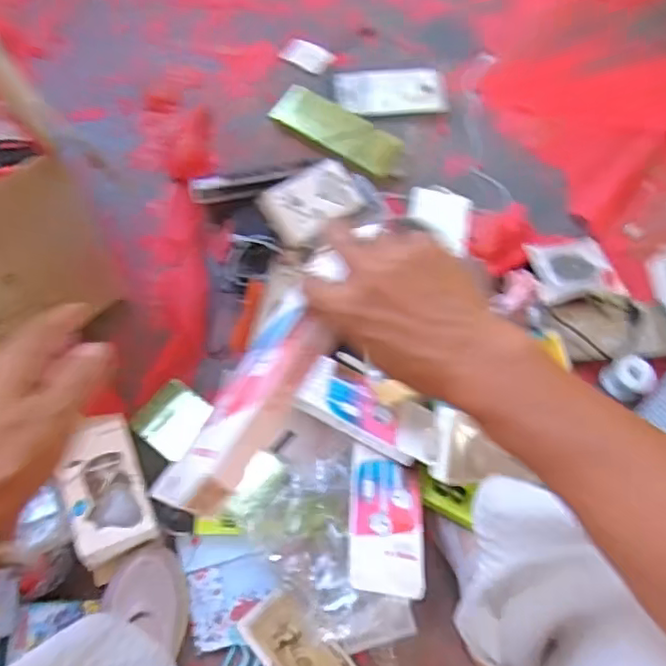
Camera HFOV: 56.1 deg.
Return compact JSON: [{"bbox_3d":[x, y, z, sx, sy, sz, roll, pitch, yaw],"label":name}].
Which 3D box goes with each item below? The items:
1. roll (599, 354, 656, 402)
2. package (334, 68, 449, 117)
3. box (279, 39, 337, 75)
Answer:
[{"bbox_3d":[0.385,0.059,0.814,0.050,0.037,0.053,2,67,-4],"label":"roll"},{"bbox_3d":[0.091,-0.384,0.983,0.170,0.013,0.093,0,68,-4],"label":"package"},{"bbox_3d":[-0.044,-0.455,1.026,0.084,0.010,0.062,31,69,8],"label":"box"}]

